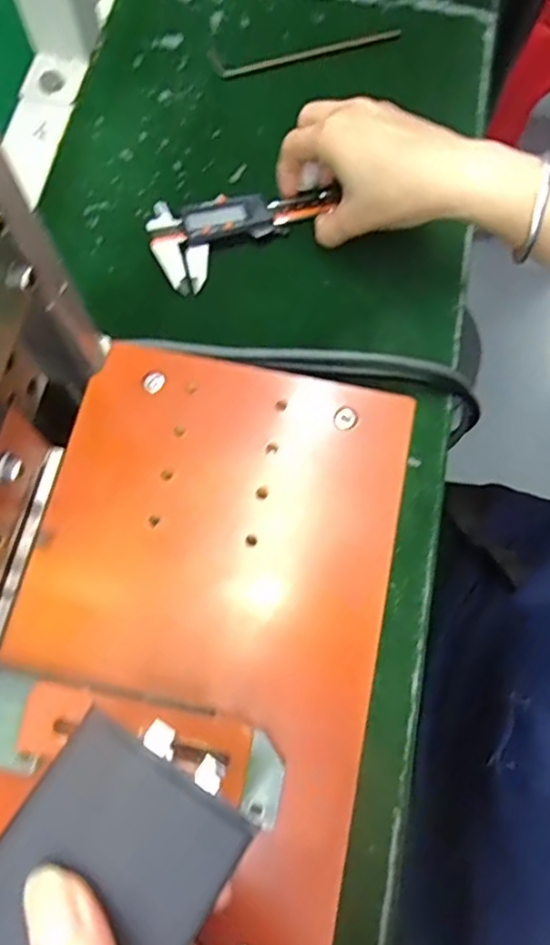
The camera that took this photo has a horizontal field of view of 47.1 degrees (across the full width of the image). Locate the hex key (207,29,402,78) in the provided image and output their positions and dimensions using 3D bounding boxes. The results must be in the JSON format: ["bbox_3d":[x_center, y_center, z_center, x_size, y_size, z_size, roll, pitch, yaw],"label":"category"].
[{"bbox_3d":[0.024,-0.321,0.478,0.144,0.009,0.025,-11,73,-4],"label":"hex key"}]

